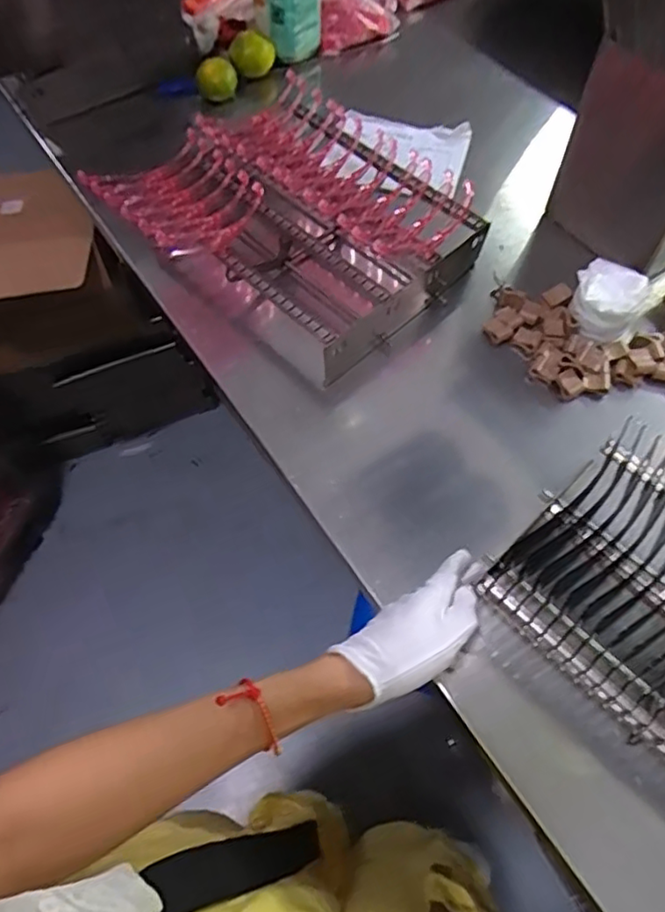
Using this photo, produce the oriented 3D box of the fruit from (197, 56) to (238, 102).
[{"bbox_3d":[-0.159,-0.522,0.864,0.056,0.047,0.049,-16,63,-8],"label":"fruit"}]

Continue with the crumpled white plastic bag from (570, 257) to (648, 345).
[{"bbox_3d":[0.283,-0.163,0.637,0.069,0.040,0.078,23,64,12],"label":"crumpled white plastic bag"}]

